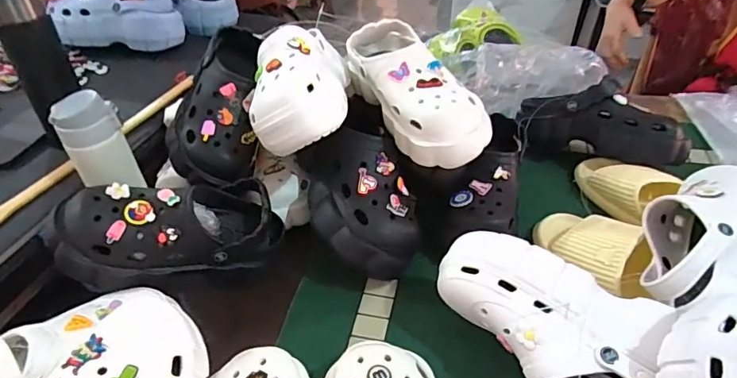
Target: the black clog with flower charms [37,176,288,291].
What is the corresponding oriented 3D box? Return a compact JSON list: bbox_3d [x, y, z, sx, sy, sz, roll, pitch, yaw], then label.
[{"bbox_3d":[-0.226,0.043,0.562,0.234,0.085,0.086,-3,37,-28],"label":"black clog with flower charms"}]

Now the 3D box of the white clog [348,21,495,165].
[{"bbox_3d":[0.055,-0.133,0.642,0.096,0.093,0.246,-20,44,-22],"label":"white clog"}]

